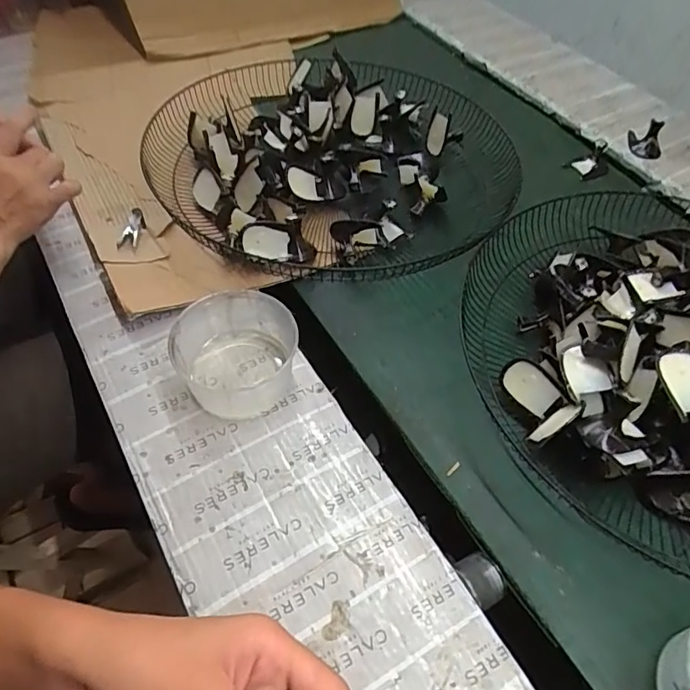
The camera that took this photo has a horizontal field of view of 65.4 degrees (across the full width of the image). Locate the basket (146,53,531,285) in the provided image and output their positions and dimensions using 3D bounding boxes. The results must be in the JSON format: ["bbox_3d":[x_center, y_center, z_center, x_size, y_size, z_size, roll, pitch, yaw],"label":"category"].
[{"bbox_3d":[-0.028,-0.261,0.736,0.430,0.086,0.493,-33,62,-24],"label":"basket"}]

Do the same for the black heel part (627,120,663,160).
[{"bbox_3d":[0.450,-0.306,0.799,0.052,0.057,0.036,28,58,14],"label":"black heel part"}]

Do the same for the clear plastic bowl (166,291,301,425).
[{"bbox_3d":[-0.105,0.010,0.514,0.110,0.061,0.110,-5,54,-7],"label":"clear plastic bowl"}]

